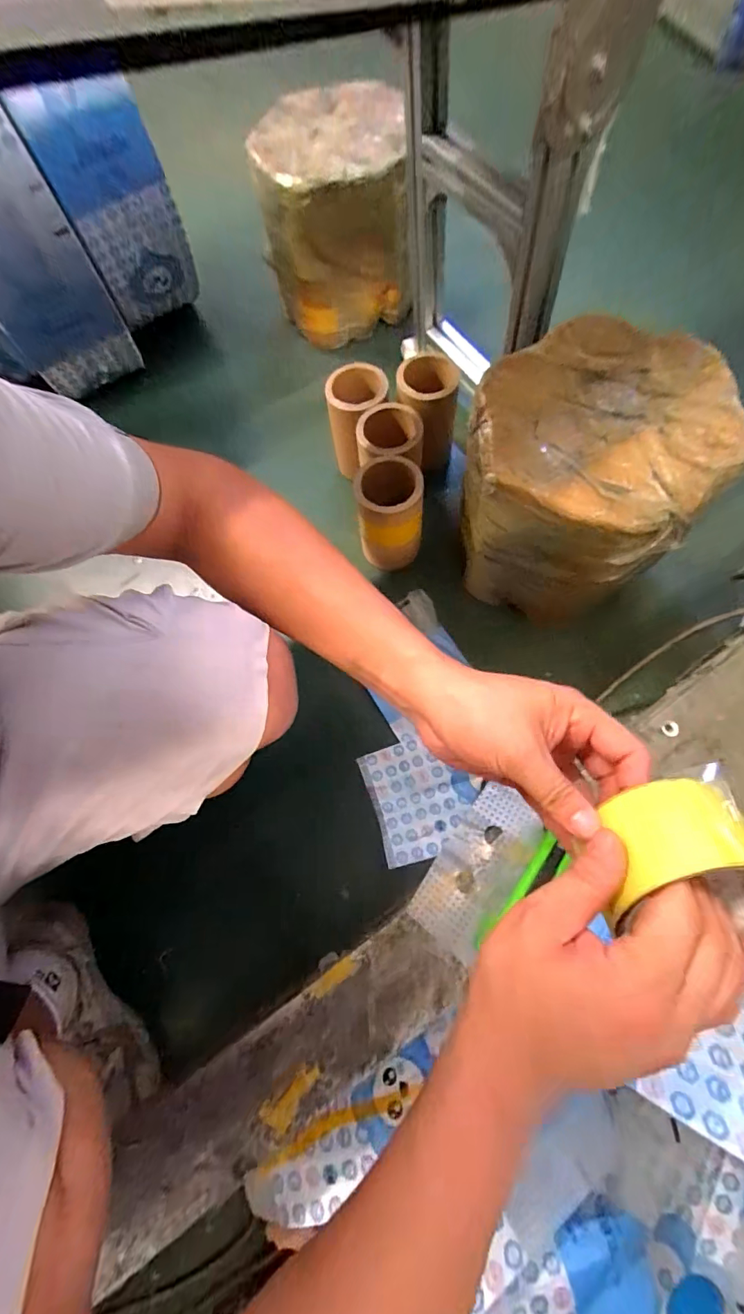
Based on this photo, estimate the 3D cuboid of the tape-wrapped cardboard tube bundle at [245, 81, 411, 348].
[{"bbox_3d":[-0.062,-0.776,0.839,0.229,0.284,0.259,-22,68,-7],"label":"tape-wrapped cardboard tube bundle"}]

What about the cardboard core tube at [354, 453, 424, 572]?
[{"bbox_3d":[0.028,-0.210,0.702,0.096,0.169,0.082,-1,67,2],"label":"cardboard core tube"}]

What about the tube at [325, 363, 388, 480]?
[{"bbox_3d":[-0.019,-0.385,0.755,0.088,0.143,0.095,9,68,6],"label":"tube"}]

